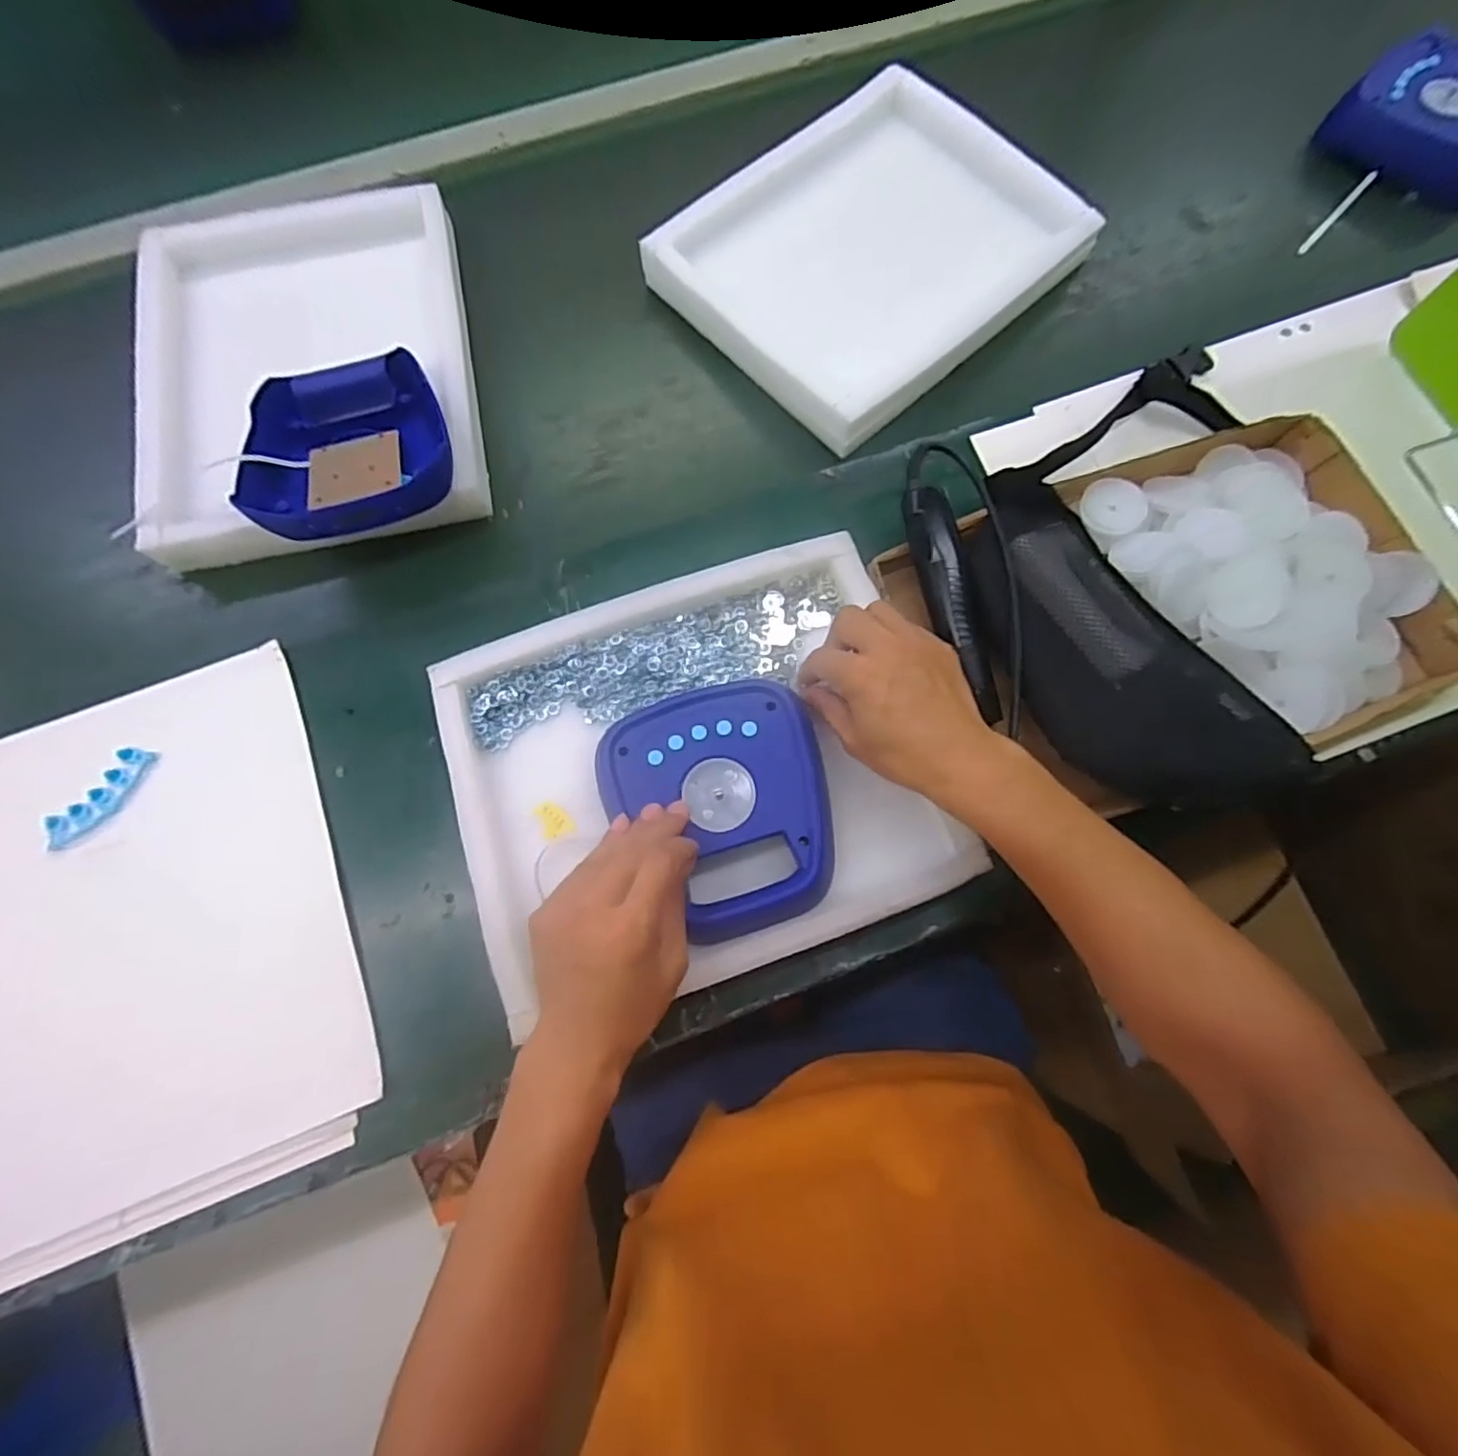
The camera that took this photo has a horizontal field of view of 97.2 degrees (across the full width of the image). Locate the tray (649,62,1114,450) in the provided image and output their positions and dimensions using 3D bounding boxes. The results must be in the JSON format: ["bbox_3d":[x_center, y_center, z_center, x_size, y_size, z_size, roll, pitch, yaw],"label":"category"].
[{"bbox_3d":[0.135,-0.465,0.624,0.349,0.054,0.286,-41,79,-9],"label":"tray"}]

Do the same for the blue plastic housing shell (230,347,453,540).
[{"bbox_3d":[-0.320,-0.242,0.543,0.165,0.049,0.155,-22,77,-5],"label":"blue plastic housing shell"}]

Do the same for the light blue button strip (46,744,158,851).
[{"bbox_3d":[-0.497,0.054,0.510,0.023,0.018,0.092,34,79,8],"label":"light blue button strip"}]

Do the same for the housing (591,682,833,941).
[{"bbox_3d":[-0.003,0.057,0.466,0.155,0.029,0.172,-16,77,-4],"label":"housing"}]

